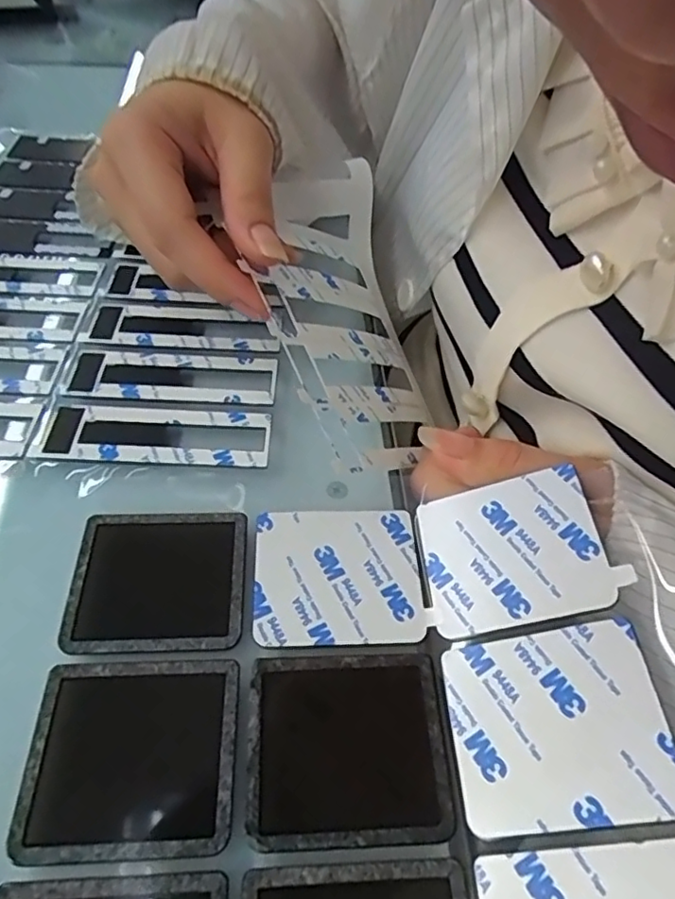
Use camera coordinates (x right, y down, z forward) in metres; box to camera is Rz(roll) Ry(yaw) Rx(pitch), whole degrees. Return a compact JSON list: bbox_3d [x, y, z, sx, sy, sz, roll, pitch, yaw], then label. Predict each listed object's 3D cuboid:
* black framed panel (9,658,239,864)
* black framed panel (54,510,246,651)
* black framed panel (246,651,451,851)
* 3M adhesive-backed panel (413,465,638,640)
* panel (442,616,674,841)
[{"bbox_3d":[-0.056,0.084,0.164,0.055,0.004,0.048,0,51,-4],"label":"black framed panel"},{"bbox_3d":[-0.059,0.042,0.196,0.056,0.004,0.048,0,51,-4],"label":"black framed panel"},{"bbox_3d":[0.002,0.085,0.171,0.054,0.009,0.049,0,51,-4],"label":"black framed panel"},{"bbox_3d":[0.055,0.033,0.194,0.056,0.004,0.048,-19,53,17],"label":"3M adhesive-backed panel"},{"bbox_3d":[0.060,0.075,0.162,0.055,0.004,0.051,-18,50,15],"label":"panel"}]

